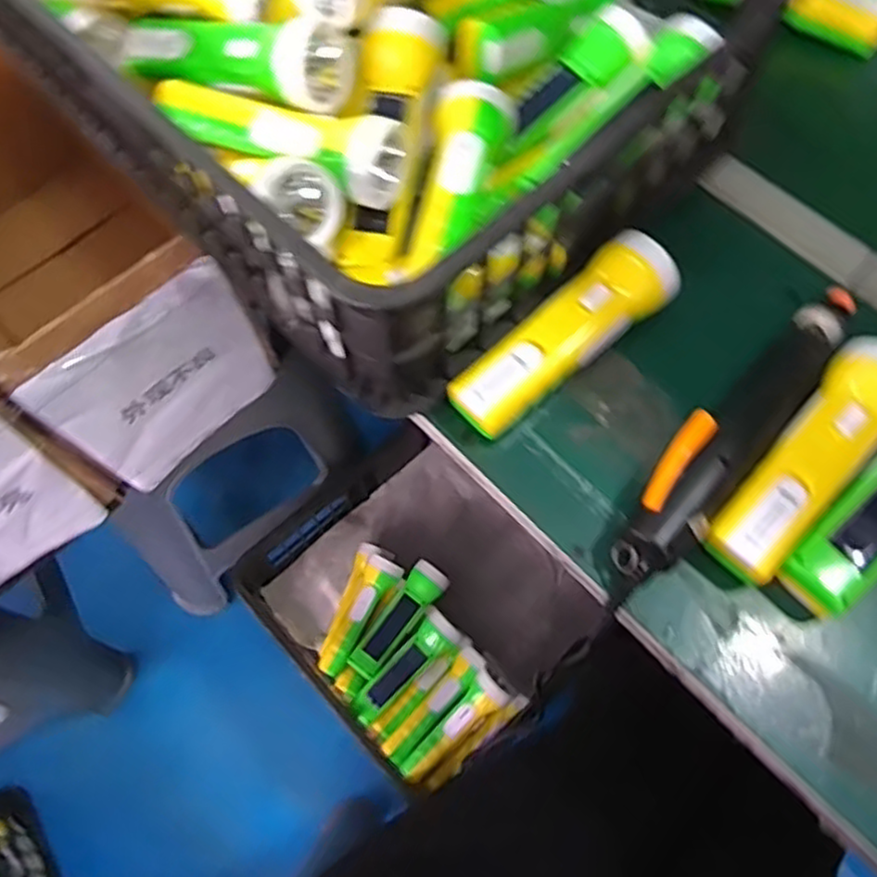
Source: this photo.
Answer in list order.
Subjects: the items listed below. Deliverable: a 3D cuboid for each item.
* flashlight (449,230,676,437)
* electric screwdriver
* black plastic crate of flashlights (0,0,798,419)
[{"bbox_3d":[0.082,-0.066,0.477,0.173,0.050,0.049,-37,70,-15],"label":"flashlight"},{"bbox_3d":[0.194,-0.012,0.452,0.047,0.041,0.256,38,71,16],"label":"electric screwdriver"},{"bbox_3d":[-0.052,-0.339,0.536,0.415,0.145,0.523,-40,71,-16],"label":"black plastic crate of flashlights"}]

